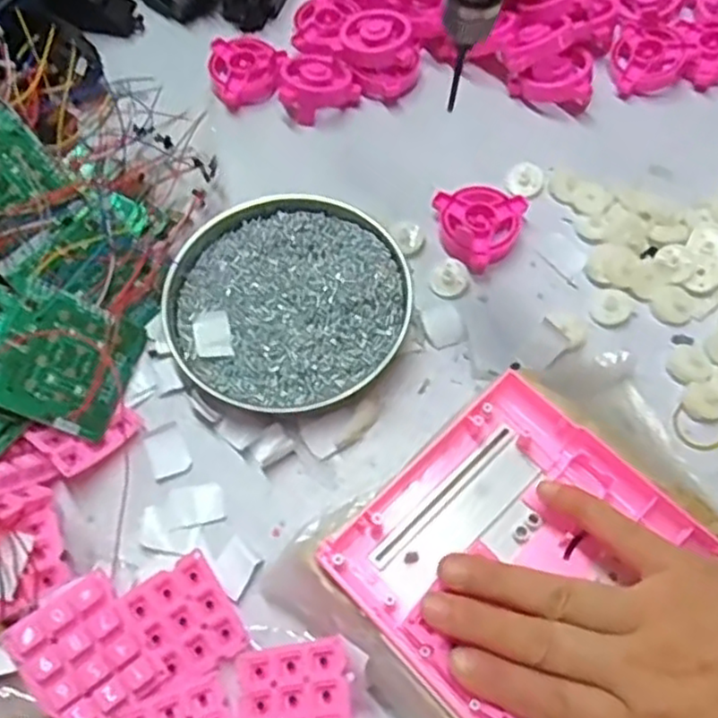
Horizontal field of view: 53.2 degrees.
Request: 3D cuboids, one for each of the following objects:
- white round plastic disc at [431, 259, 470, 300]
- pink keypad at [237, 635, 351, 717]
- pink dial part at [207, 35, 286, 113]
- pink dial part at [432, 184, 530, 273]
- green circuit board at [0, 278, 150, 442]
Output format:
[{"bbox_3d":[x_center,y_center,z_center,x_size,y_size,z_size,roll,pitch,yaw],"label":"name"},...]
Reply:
[{"bbox_3d":[0.054,-0.047,0.424,0.022,0.005,0.024,0,66,-1],"label":"white round plastic disc"},{"bbox_3d":[-0.028,0.155,0.311,0.049,0.004,0.059,-9,53,3],"label":"pink keypad"},{"bbox_3d":[-0.077,-0.200,0.491,0.051,0.016,0.055,0,66,-1],"label":"pink dial part"},{"bbox_3d":[0.069,-0.084,0.428,0.053,0.017,0.052,27,68,11],"label":"pink dial part"},{"bbox_3d":[-0.156,0.000,0.381,0.065,0.004,0.071,29,58,-22],"label":"green circuit board"}]

